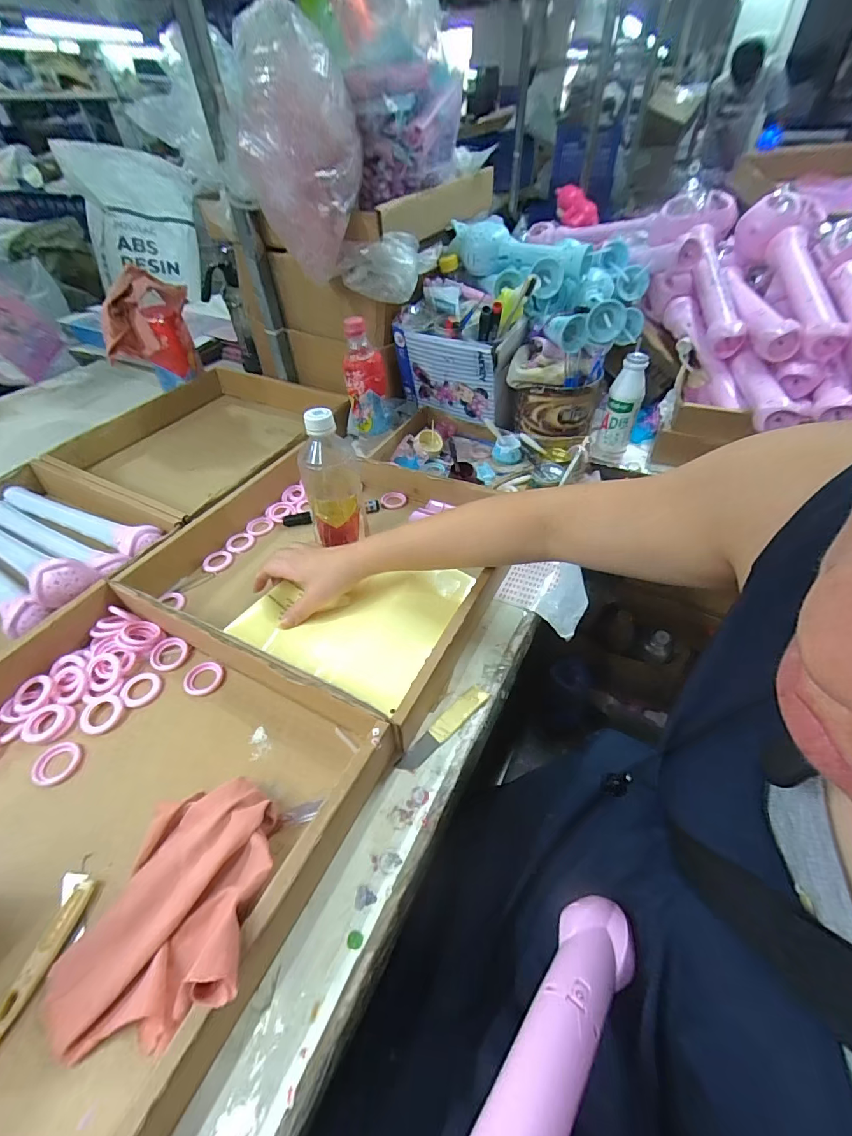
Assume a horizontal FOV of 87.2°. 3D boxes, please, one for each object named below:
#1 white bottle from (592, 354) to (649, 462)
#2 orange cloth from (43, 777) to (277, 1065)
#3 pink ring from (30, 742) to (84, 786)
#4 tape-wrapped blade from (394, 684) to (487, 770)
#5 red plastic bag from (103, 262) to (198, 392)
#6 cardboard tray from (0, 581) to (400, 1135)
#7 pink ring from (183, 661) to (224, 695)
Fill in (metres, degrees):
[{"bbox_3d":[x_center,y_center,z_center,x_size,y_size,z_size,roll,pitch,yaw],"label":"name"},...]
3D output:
[{"bbox_3d":[0.303,-0.245,0.696,0.053,0.148,0.050,17,49,18],"label":"white bottle"},{"bbox_3d":[-0.180,0.222,0.298,0.145,0.076,0.132,-14,47,-10],"label":"orange cloth"},{"bbox_3d":[-0.330,0.174,0.399,0.038,0.004,0.037,-1,46,2],"label":"pink ring"},{"bbox_3d":[0.017,0.147,0.415,0.106,0.005,0.019,-35,54,-28],"label":"tape-wrapped blade"},{"bbox_3d":[-0.508,-0.430,0.828,0.163,0.174,0.059,-31,52,-24],"label":"red plastic bag"},{"bbox_3d":[-0.272,0.191,0.341,0.374,0.068,0.344,19,50,20],"label":"cardboard tray"},{"bbox_3d":[-0.226,0.112,0.456,0.036,0.005,0.035,-1,46,2],"label":"pink ring"}]

